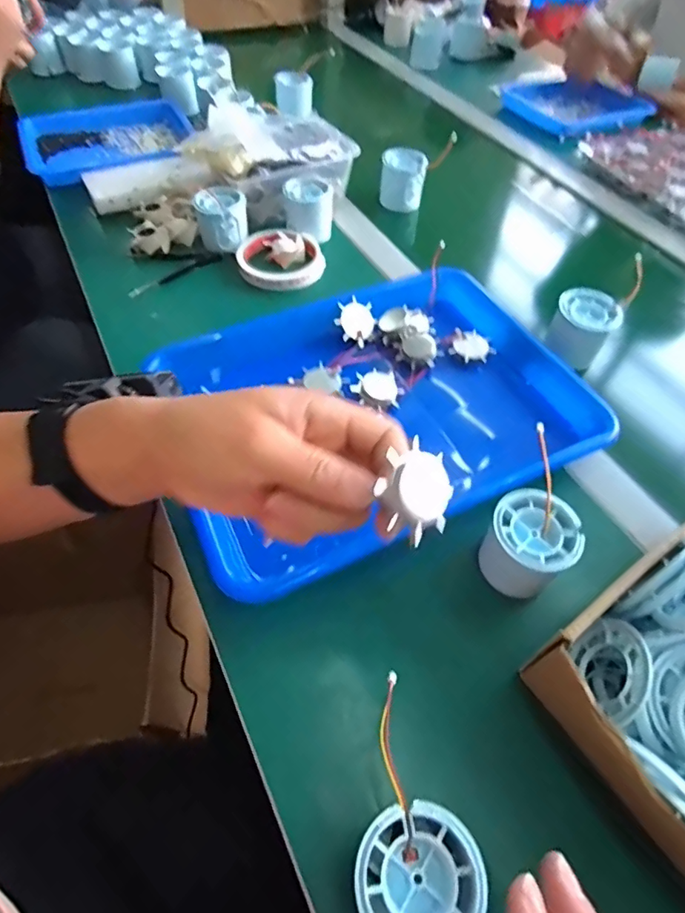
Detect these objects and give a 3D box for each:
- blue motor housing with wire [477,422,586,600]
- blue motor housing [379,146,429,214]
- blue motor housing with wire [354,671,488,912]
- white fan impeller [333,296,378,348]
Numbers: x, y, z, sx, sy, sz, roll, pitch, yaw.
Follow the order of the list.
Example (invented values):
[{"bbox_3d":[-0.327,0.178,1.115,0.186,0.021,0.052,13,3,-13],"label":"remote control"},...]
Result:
[{"bbox_3d":[0.129,0.048,0.343,0.053,0.084,0.072,27,57,16],"label":"blue motor housing with wire"},{"bbox_3d":[0.077,-0.352,0.650,0.058,0.058,0.050,11,54,4],"label":"blue motor housing"},{"bbox_3d":[0.038,0.168,0.238,0.053,0.019,0.102,11,54,4],"label":"blue motor housing with wire"},{"bbox_3d":[0.012,-0.129,0.484,0.038,0.007,0.043,28,76,-19],"label":"white fan impeller"}]

